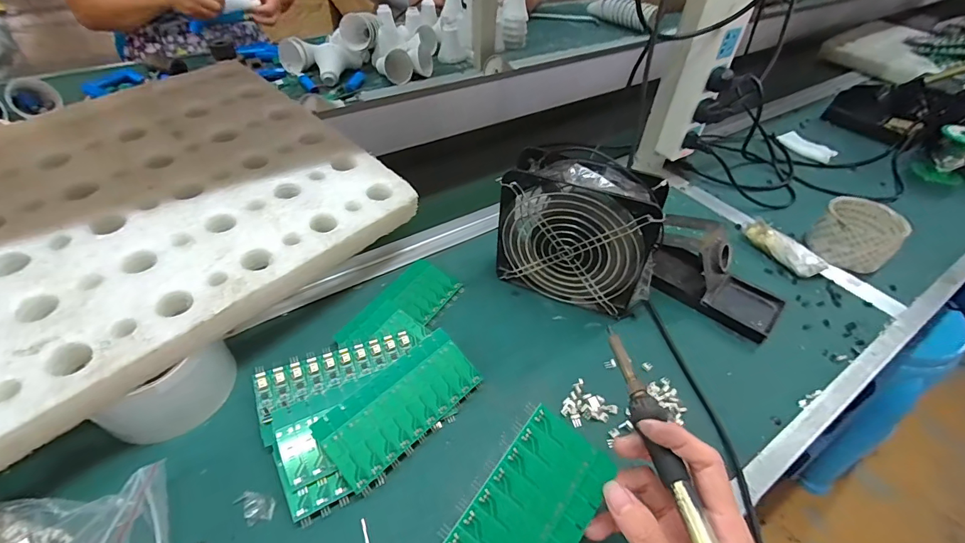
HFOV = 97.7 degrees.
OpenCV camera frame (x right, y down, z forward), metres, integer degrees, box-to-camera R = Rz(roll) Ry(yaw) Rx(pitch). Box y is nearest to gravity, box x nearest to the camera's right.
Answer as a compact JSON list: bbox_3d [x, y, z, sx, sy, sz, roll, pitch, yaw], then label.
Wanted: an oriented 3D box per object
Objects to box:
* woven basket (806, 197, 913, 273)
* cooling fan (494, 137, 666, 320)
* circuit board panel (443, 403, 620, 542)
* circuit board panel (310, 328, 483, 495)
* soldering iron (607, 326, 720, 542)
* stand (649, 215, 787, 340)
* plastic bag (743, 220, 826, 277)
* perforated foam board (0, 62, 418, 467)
[{"bbox_3d":[0.468,-0.046,0.528,0.085,0.057,0.085,-27,53,-26],"label":"woven basket"},{"bbox_3d":[0.098,-0.039,0.434,0.153,0.154,0.057,19,48,16],"label":"cooling fan"},{"bbox_3d":[0.019,0.151,0.240,0.061,0.004,0.134,39,70,4],"label":"circuit board panel"},{"bbox_3d":[-0.066,0.110,0.358,0.137,0.004,0.063,-36,79,-34],"label":"circuit board panel"},{"bbox_3d":[0.109,0.103,0.265,0.017,0.014,0.171,-4,44,-7],"label":"soldering iron"},{"bbox_3d":[0.261,-0.002,0.465,0.144,0.075,0.079,32,52,25],"label":"stand"},{"bbox_3d":[0.378,-0.030,0.528,0.033,0.028,0.095,-20,50,-21],"label":"plastic bag"},{"bbox_3d":[-0.388,-0.043,0.381,0.391,0.025,0.541,37,55,21],"label":"perforated foam board"}]

